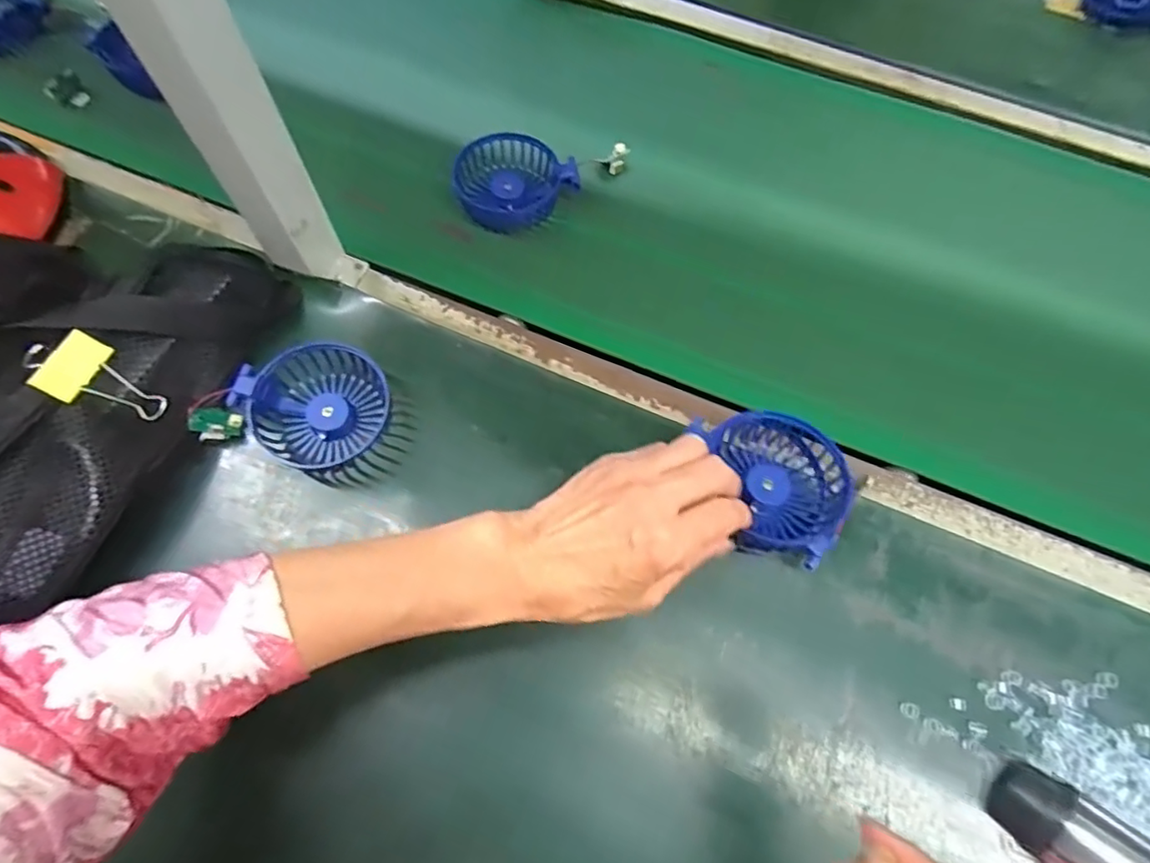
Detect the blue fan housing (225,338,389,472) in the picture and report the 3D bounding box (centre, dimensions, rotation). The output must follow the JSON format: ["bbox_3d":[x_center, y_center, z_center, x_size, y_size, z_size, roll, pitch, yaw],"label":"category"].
[{"bbox_3d":[-0.176,-0.017,0.396,0.093,0.035,0.082,-26,71,-13],"label":"blue fan housing"}]

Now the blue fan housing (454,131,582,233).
[{"bbox_3d":[-0.054,-0.215,0.490,0.091,0.025,0.087,1,68,-2],"label":"blue fan housing"}]

